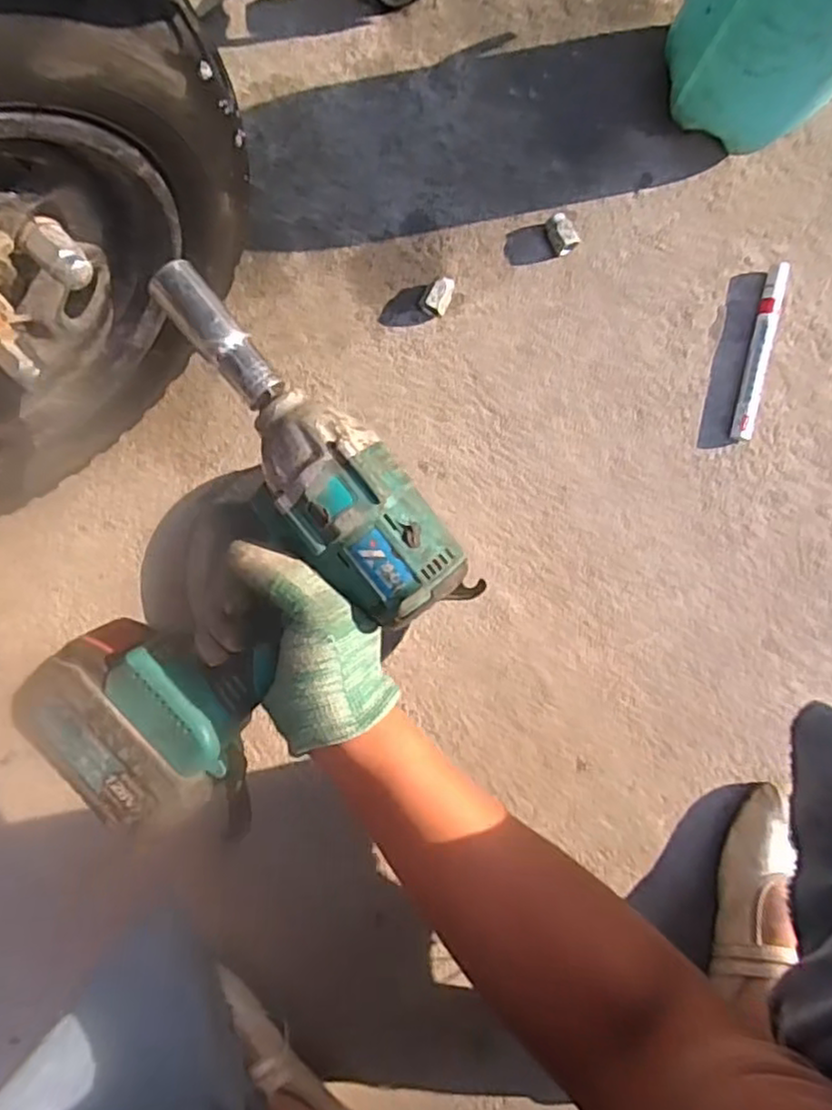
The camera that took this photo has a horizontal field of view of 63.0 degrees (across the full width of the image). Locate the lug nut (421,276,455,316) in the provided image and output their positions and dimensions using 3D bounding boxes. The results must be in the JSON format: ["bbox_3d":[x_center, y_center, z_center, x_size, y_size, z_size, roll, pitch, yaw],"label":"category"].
[{"bbox_3d":[0.019,-0.209,0.548,0.020,0.020,0.027,31,91,-2],"label":"lug nut"}]

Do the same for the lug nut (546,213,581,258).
[{"bbox_3d":[0.118,-0.260,0.551,0.022,0.020,0.029,-28,92,0],"label":"lug nut"}]

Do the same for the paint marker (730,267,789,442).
[{"bbox_3d":[0.282,-0.165,0.557,0.016,0.021,0.140,11,92,-1],"label":"paint marker"}]

